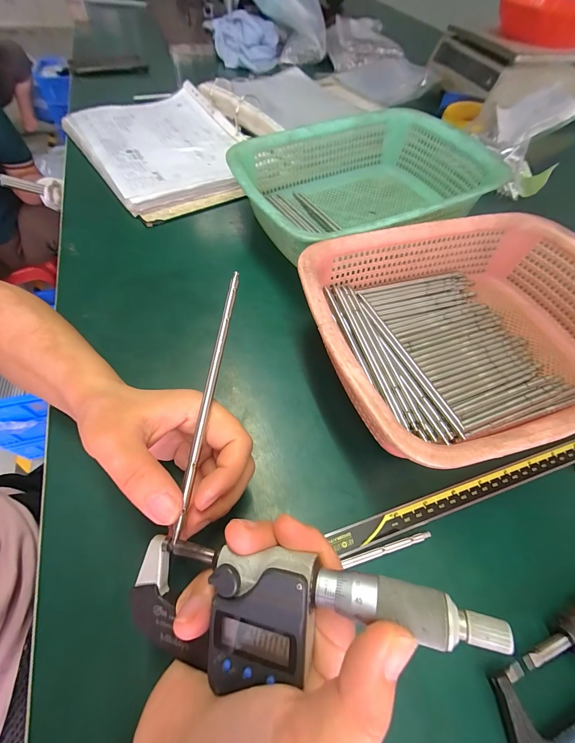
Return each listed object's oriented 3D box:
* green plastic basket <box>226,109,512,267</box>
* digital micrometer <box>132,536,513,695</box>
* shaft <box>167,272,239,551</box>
[{"bbox_3d":[0.088,-0.230,0.395,0.292,0.089,0.226,-17,59,-13],"label":"green plastic basket"},{"bbox_3d":[-0.002,0.099,0.126,0.155,0.028,0.046,-10,55,17],"label":"digital micrometer"},{"bbox_3d":[-0.046,0.011,0.181,0.005,0.008,0.163,7,70,3],"label":"shaft"}]

